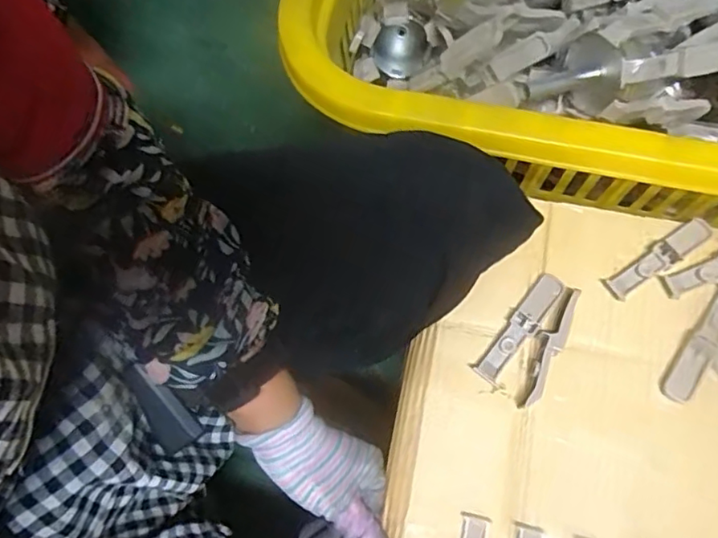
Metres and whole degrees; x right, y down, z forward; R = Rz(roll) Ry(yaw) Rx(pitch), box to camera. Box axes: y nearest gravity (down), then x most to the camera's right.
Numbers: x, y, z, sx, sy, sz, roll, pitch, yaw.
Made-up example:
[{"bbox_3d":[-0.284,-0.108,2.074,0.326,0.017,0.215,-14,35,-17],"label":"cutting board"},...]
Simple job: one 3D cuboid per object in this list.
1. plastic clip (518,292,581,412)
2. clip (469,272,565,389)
[{"bbox_3d":[0.142,0.058,0.423,0.018,0.020,0.097,27,74,11],"label":"plastic clip"},{"bbox_3d":[0.125,0.045,0.435,0.024,0.008,0.098,38,77,14],"label":"clip"}]

